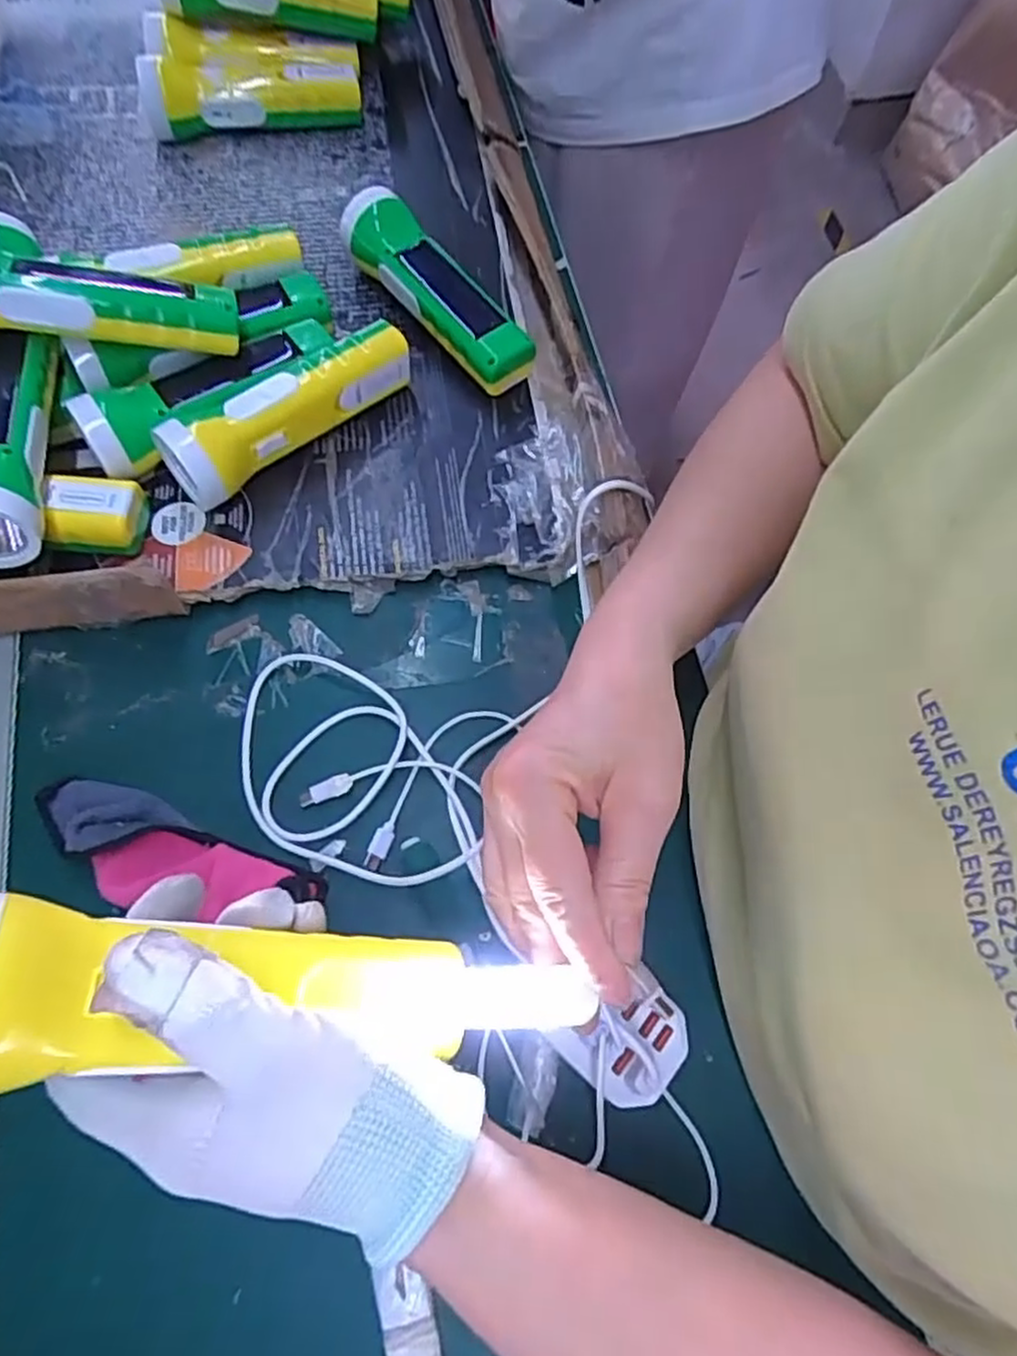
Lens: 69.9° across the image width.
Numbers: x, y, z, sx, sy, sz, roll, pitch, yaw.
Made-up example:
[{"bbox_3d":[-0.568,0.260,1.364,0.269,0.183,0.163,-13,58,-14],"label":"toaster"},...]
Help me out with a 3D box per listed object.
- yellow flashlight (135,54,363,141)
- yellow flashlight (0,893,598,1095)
[{"bbox_3d":[-0.205,-0.463,0.581,0.175,0.045,0.043,-8,67,-4],"label":"yellow flashlight"},{"bbox_3d":[-0.070,0.101,0.234,0.196,0.037,0.048,12,66,-25],"label":"yellow flashlight"}]

